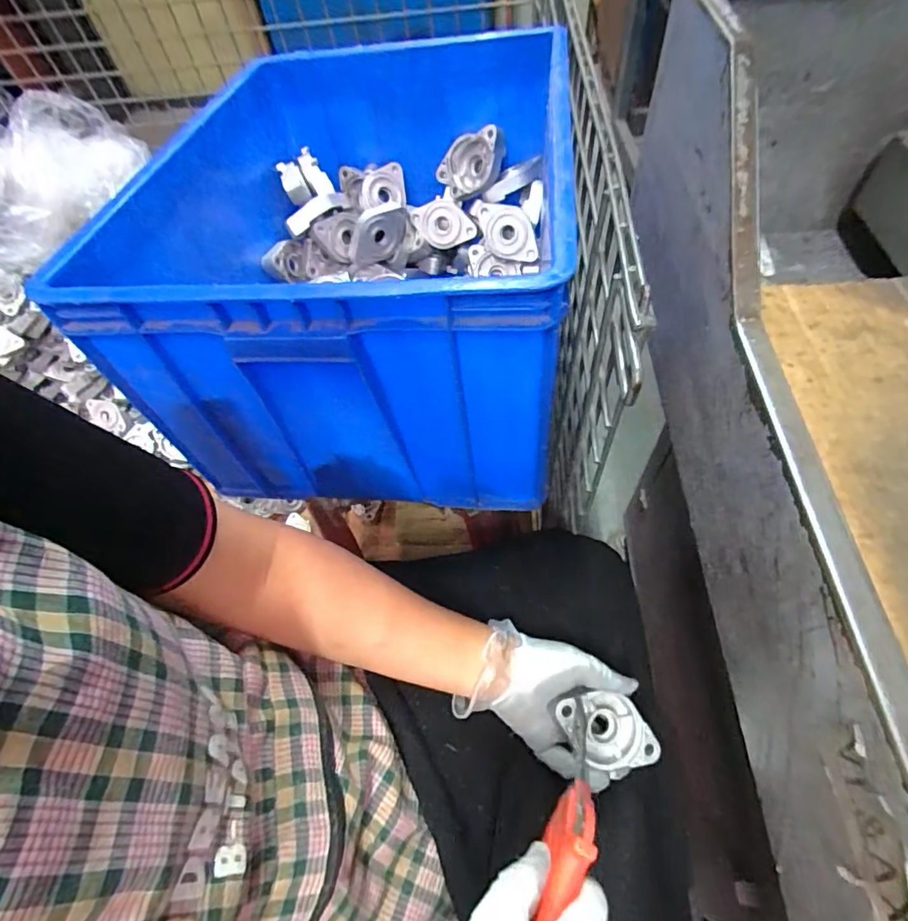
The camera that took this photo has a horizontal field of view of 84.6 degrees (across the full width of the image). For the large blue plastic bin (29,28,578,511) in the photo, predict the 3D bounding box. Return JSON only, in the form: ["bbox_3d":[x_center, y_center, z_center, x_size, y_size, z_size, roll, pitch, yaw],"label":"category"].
[{"bbox_3d":[-0.097,-0.264,0.590,0.414,0.272,0.557,1,58,6],"label":"large blue plastic bin"}]

